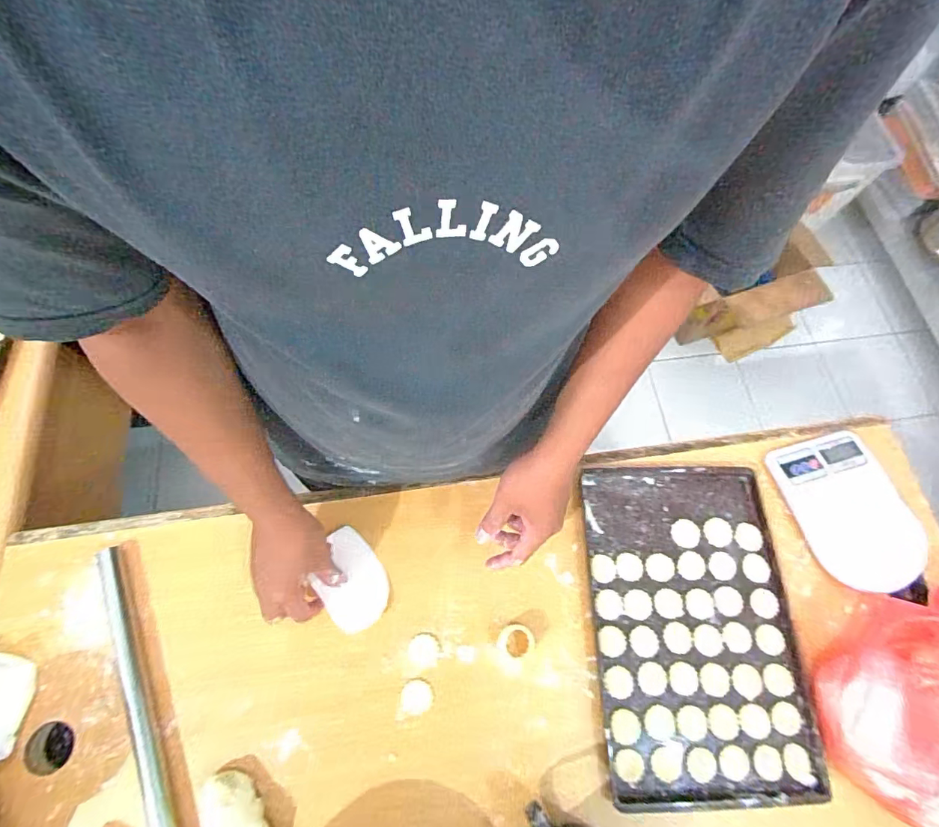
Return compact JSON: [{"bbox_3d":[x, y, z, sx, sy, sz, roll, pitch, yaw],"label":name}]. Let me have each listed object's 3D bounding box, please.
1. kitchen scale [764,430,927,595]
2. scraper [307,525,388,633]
[{"bbox_3d":[0.501,0.127,0.628,0.136,0.029,0.203,-16,72,-8],"label":"kitchen scale"},{"bbox_3d":[-0.143,0.197,0.572,0.078,0.005,0.113,-29,75,-38],"label":"scraper"}]

